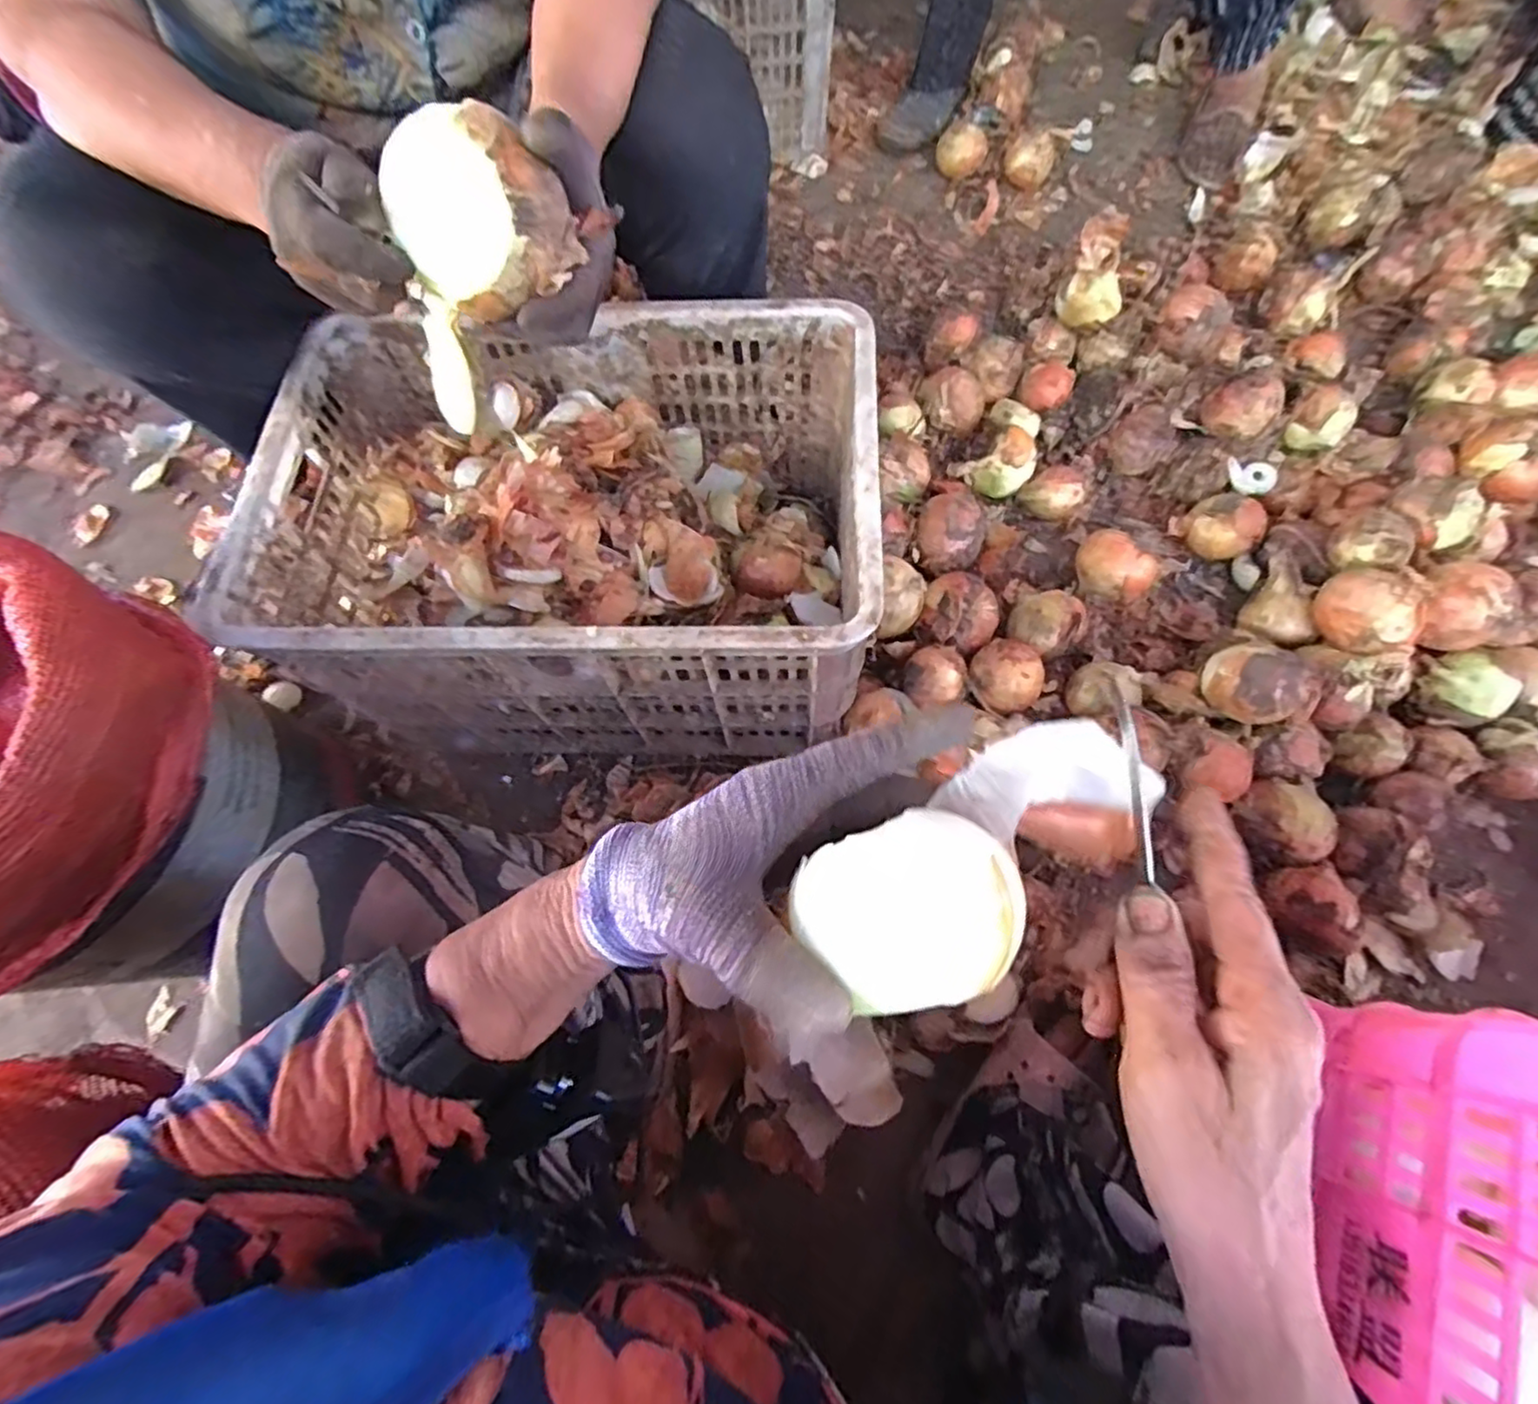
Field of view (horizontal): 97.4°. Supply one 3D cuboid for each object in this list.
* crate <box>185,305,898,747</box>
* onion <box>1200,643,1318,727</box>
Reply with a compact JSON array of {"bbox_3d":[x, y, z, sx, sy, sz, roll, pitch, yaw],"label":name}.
[{"bbox_3d":[-0.173,-0.156,0.685,0.518,0.265,0.349,-1,69,1],"label":"crate"},{"bbox_3d":[0.479,-0.016,0.666,0.072,0.065,0.087,-25,70,-9],"label":"onion"}]

